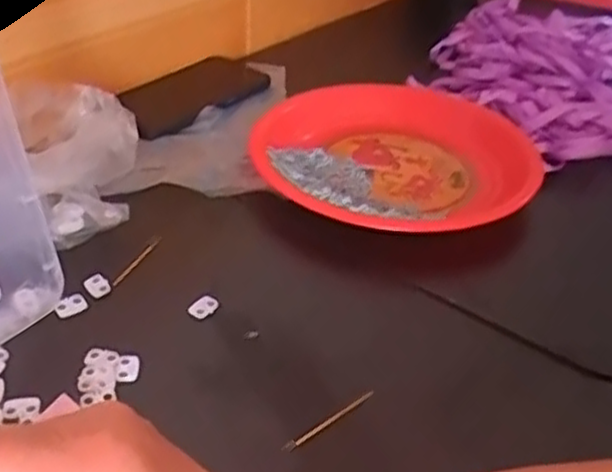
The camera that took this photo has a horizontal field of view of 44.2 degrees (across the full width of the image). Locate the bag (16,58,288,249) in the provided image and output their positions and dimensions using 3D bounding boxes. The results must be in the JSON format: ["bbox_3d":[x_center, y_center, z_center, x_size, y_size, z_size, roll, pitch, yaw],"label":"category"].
[{"bbox_3d":[-0.081,-0.100,0.609,0.142,0.068,0.312,31,43,29],"label":"bag"}]

